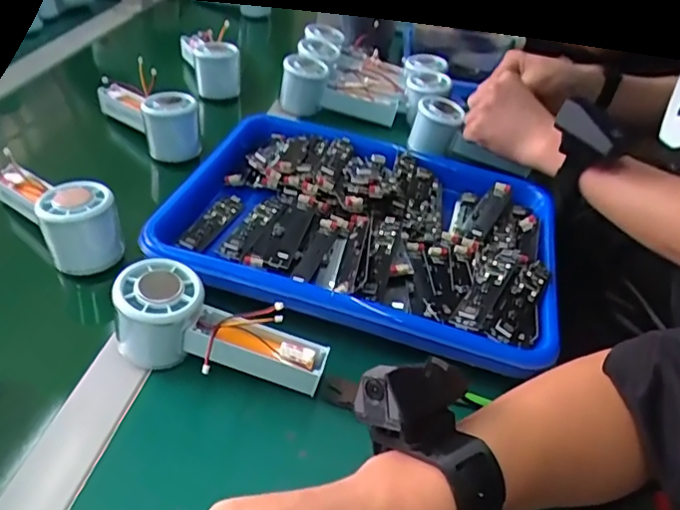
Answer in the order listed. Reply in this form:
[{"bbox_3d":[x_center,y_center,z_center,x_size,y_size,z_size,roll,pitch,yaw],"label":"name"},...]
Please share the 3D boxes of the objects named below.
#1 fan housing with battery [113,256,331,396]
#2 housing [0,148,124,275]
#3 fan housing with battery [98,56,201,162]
[{"bbox_3d":[-0.081,0.053,0.389,0.145,0.063,0.058,9,40,1],"label":"fan housing with battery"},{"bbox_3d":[-0.243,-0.044,0.480,0.058,0.060,0.124,-28,51,-35],"label":"housing"},{"bbox_3d":[-0.214,-0.166,0.618,0.050,0.070,0.147,-28,51,-35],"label":"fan housing with battery"}]

